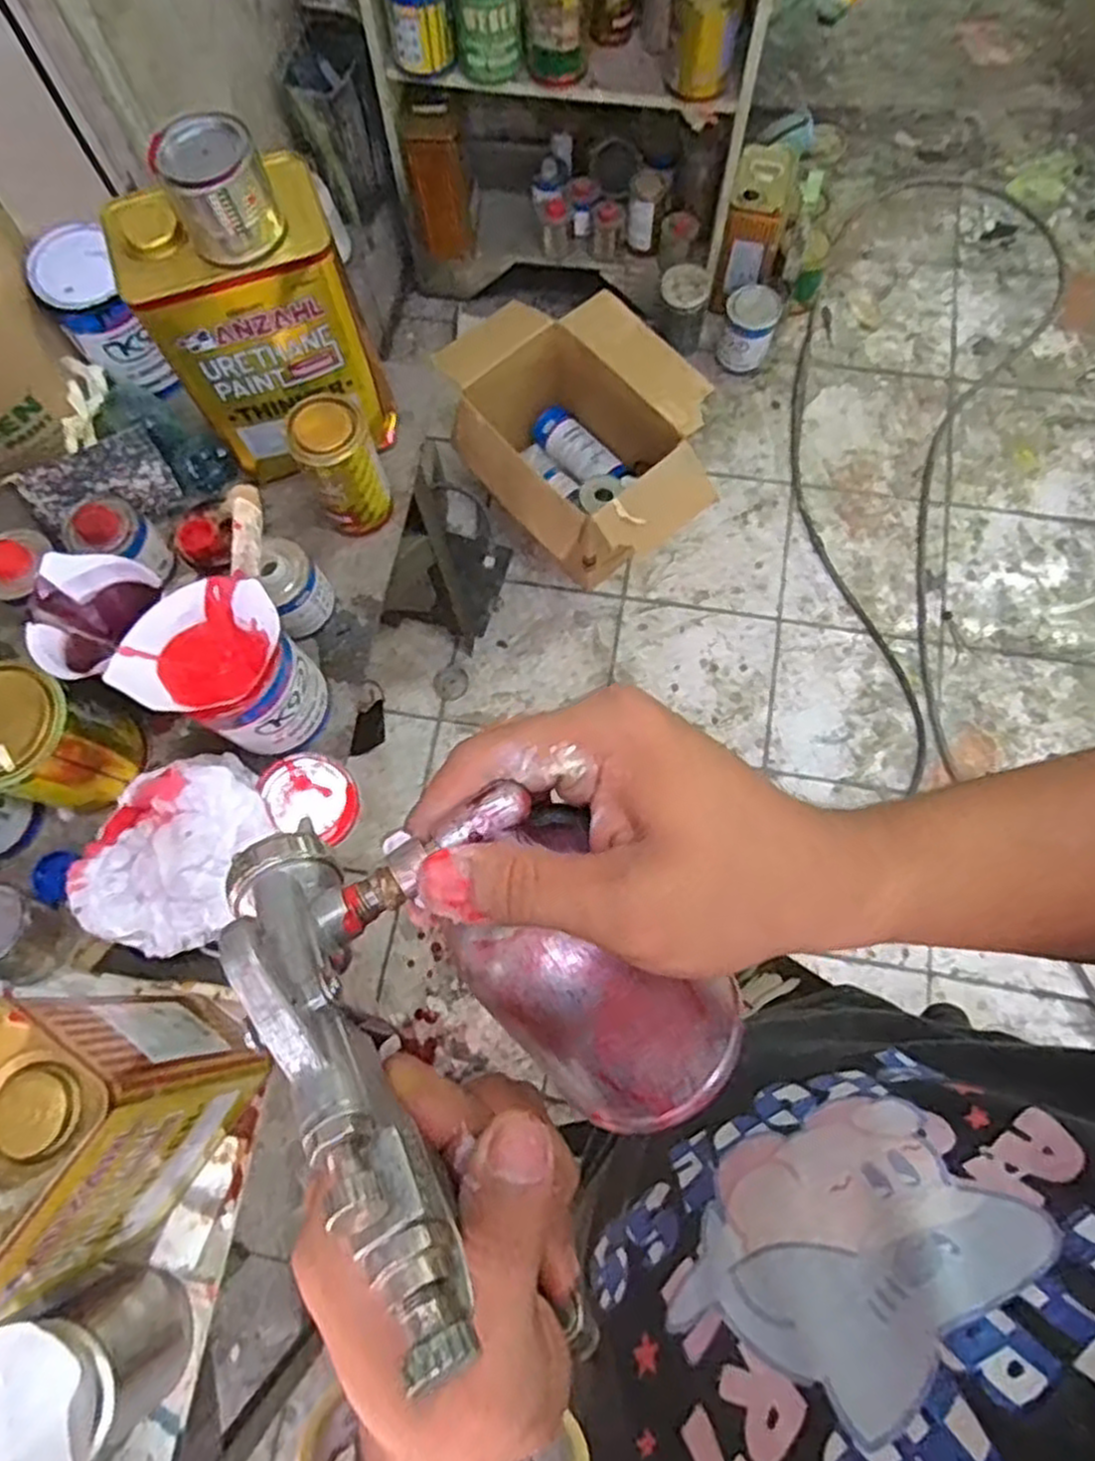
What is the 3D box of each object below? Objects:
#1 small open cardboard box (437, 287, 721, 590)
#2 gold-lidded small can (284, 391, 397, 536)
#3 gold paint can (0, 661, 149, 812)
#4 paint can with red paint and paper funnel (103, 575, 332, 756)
[{"bbox_3d":[0.063,-0.529,1.493,0.383,0.271,0.532,-35,75,-8],"label":"small open cardboard box"},{"bbox_3d":[-0.196,-0.251,0.761,0.073,0.131,0.063,-24,74,-5],"label":"gold-lidded small can"},{"bbox_3d":[-0.440,0.013,0.702,0.097,0.164,0.095,-1,73,2],"label":"gold paint can"},{"bbox_3d":[-0.271,-0.049,0.684,0.121,0.146,0.116,-1,73,2],"label":"paint can with red paint and paper funnel"}]

